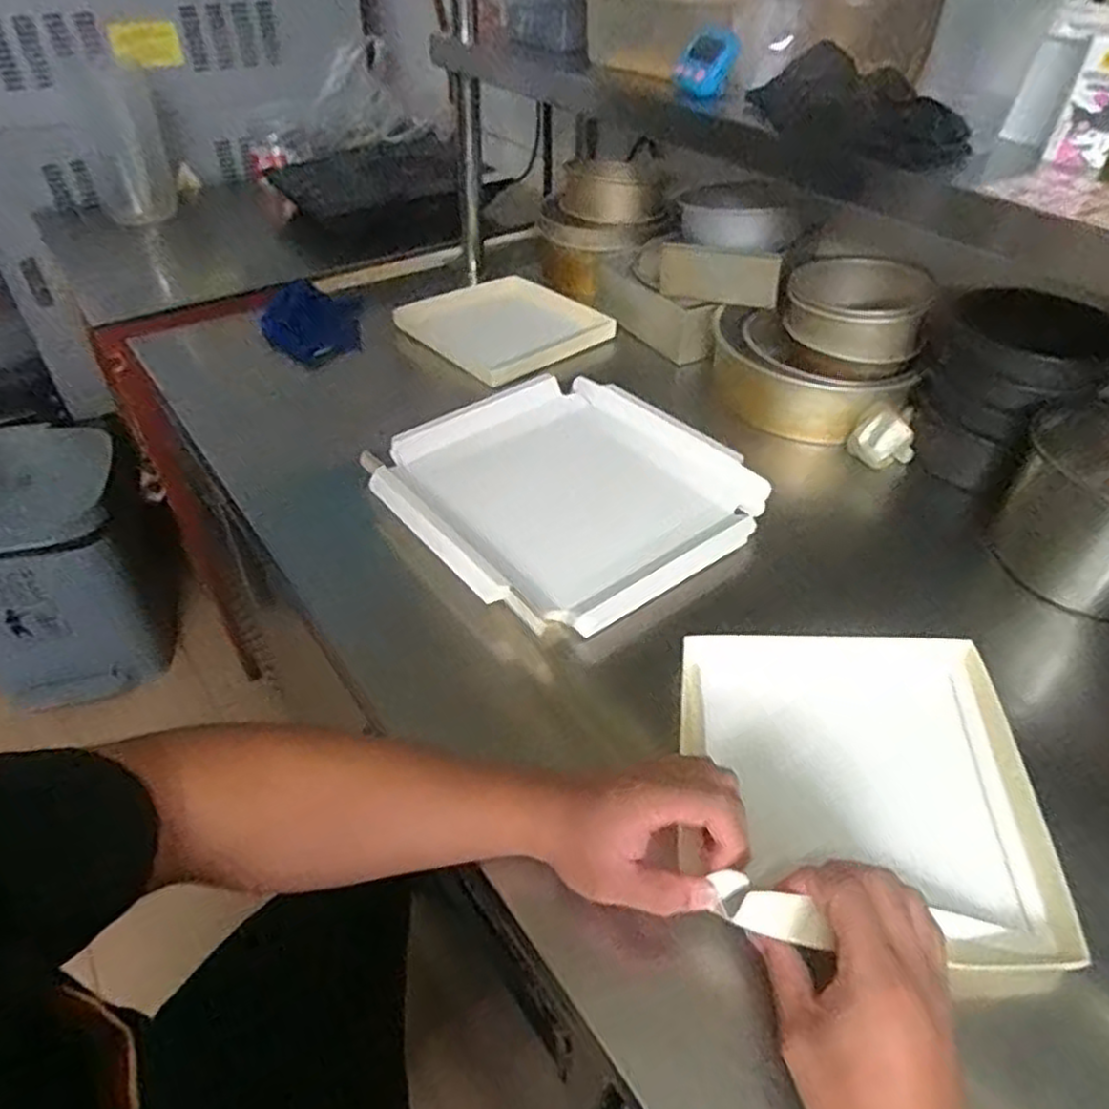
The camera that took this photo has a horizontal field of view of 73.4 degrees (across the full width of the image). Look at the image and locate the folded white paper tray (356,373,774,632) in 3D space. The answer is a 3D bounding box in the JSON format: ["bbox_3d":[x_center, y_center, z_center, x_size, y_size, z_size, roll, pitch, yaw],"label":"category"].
[{"bbox_3d":[0.010,-0.073,0.755,0.329,0.037,0.321,-28,51,-27],"label":"folded white paper tray"}]

